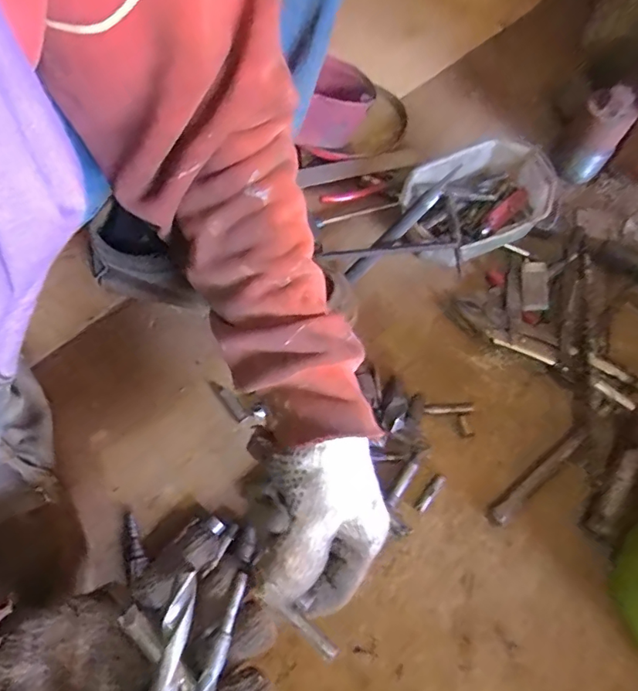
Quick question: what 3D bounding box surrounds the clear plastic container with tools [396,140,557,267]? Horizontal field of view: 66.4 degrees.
[{"bbox_3d":[0.193,-0.170,0.612,0.182,0.090,0.131,-21,58,-14],"label":"clear plastic container with tools"}]

